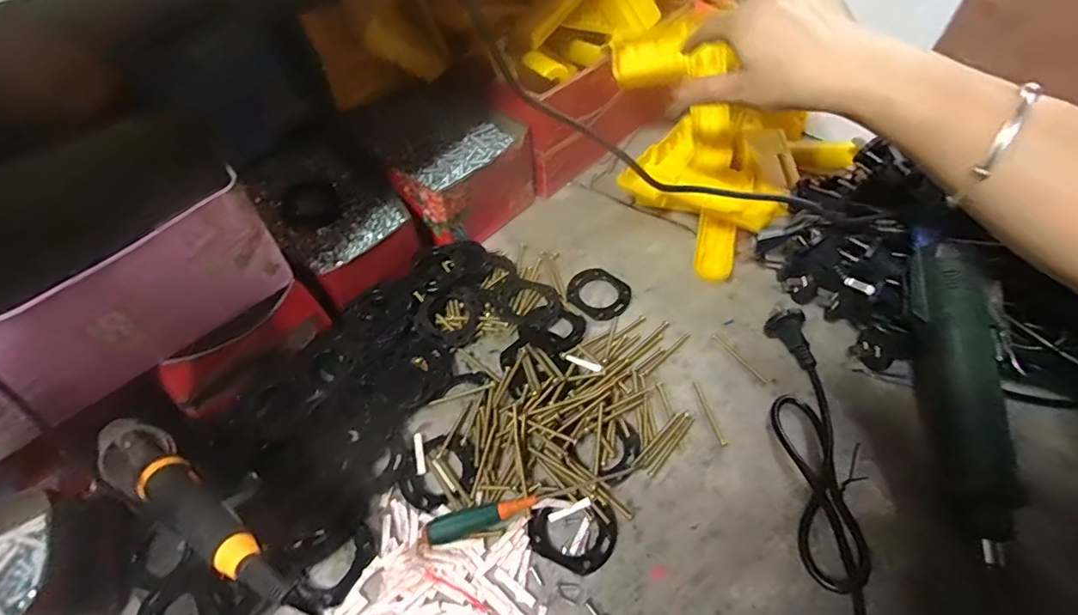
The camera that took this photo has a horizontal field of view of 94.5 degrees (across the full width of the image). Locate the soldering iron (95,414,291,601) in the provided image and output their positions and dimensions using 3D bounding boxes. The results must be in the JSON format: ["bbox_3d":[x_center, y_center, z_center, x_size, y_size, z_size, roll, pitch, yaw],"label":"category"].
[{"bbox_3d":[-0.188,0.099,0.259,0.204,0.022,0.029,12,52,36],"label":"soldering iron"}]

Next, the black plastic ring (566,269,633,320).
[{"bbox_3d":[0.056,-0.014,0.461,0.058,0.006,0.049,28,59,22],"label":"black plastic ring"}]

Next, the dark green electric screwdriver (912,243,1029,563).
[{"bbox_3d":[0.296,0.054,0.342,0.050,0.038,0.207,6,72,3],"label":"dark green electric screwdriver"}]

